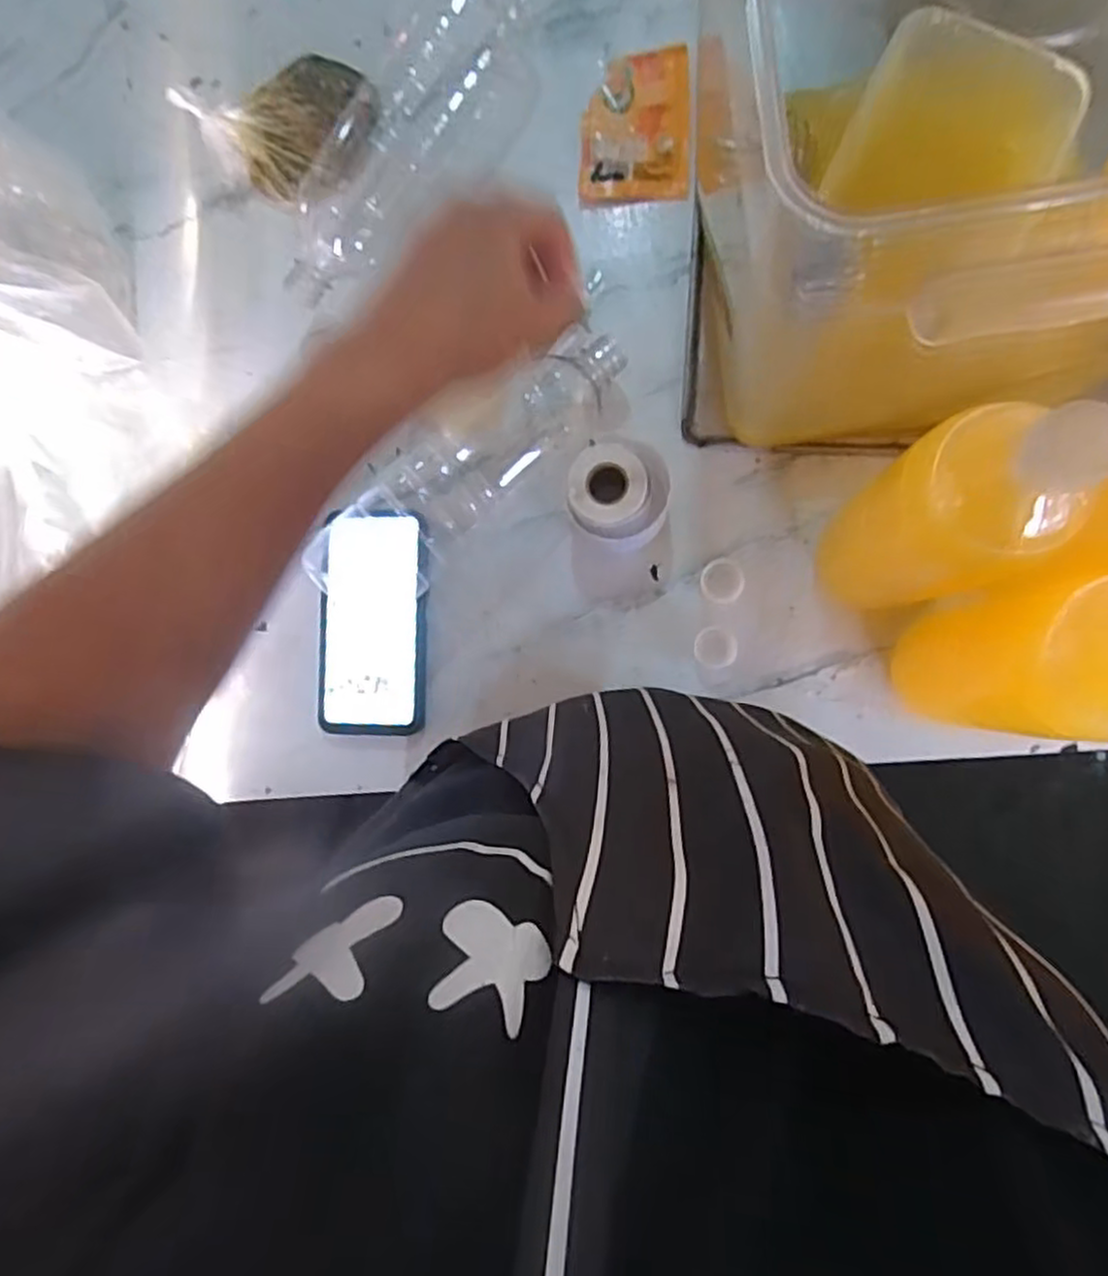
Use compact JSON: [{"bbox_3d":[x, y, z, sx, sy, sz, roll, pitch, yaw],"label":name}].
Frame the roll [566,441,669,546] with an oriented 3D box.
[{"bbox_3d":[0.046,-0.101,0.523,0.071,0.058,0.065,-22,84,6],"label":"roll"}]

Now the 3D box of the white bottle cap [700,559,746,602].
[{"bbox_3d":[0.120,-0.040,0.531,0.029,0.012,0.031,0,86,7],"label":"white bottle cap"}]

